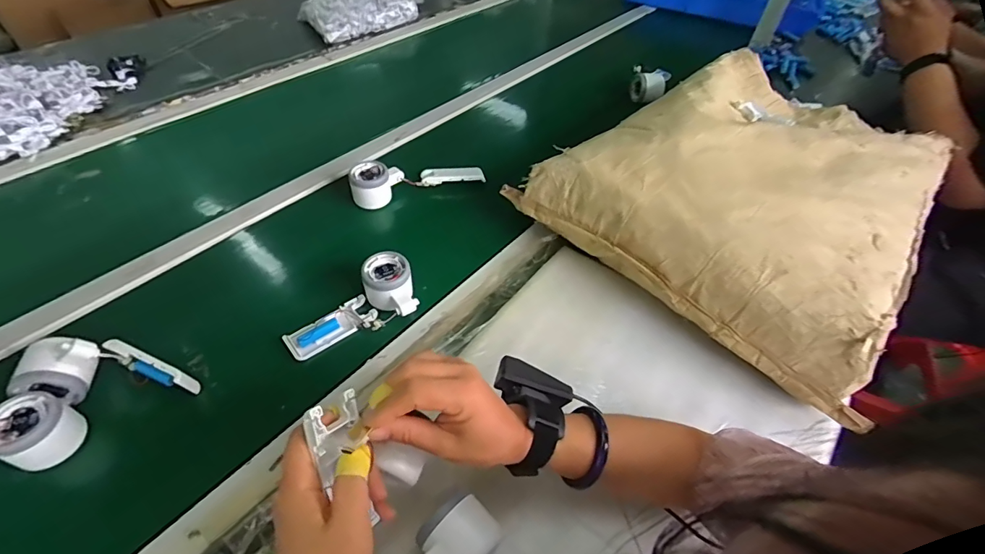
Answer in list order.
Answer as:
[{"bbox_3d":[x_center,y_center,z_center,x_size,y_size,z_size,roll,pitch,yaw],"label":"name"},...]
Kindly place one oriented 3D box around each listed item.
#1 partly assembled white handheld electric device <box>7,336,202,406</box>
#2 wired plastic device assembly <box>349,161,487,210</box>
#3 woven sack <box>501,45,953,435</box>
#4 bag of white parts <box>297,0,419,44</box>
[{"bbox_3d":[-0.393,0.099,0.475,0.149,0.080,0.054,-4,50,-9],"label":"partly assembled white handheld electric device"},{"bbox_3d":[-0.118,-0.161,0.718,0.208,0.049,0.054,-14,52,-17],"label":"wired plastic device assembly"},{"bbox_3d":[0.392,-0.169,0.673,0.456,0.127,0.581,35,55,23],"label":"woven sack"},{"bbox_3d":[-0.325,-0.663,1.120,0.260,0.079,0.145,-29,58,-27],"label":"bag of white parts"}]

